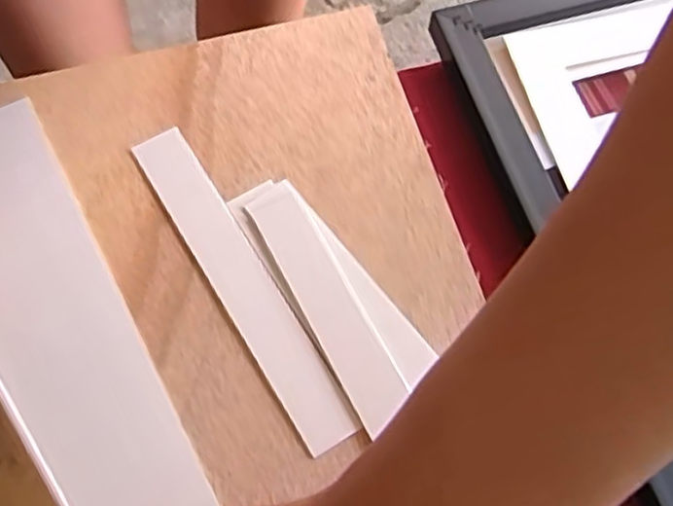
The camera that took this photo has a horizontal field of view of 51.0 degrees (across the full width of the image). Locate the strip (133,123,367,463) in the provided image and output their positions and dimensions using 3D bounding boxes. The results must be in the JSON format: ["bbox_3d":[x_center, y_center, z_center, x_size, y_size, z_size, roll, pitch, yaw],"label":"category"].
[{"bbox_3d":[-0.045,0.011,0.326,0.025,0.004,0.172,-29,71,-14],"label":"strip"}]

